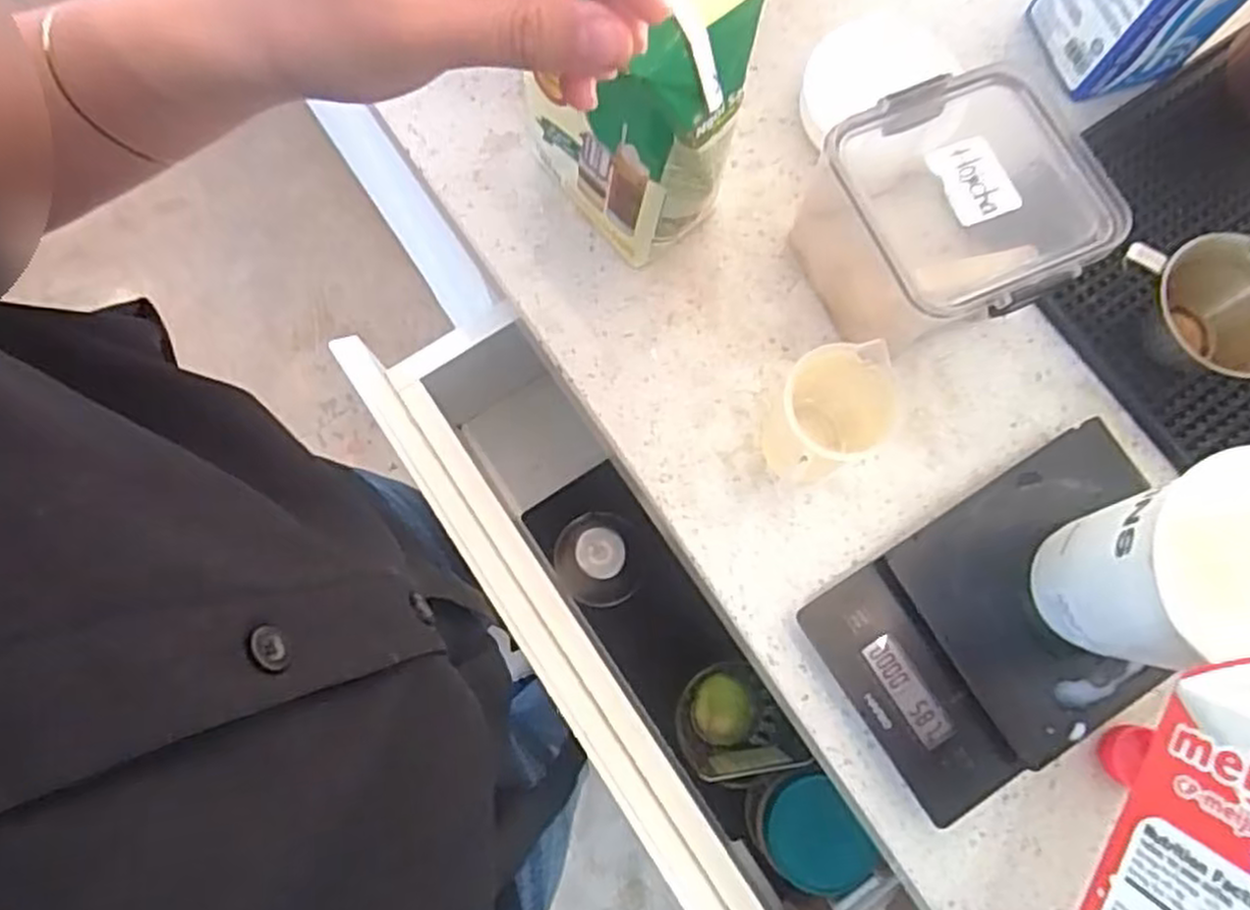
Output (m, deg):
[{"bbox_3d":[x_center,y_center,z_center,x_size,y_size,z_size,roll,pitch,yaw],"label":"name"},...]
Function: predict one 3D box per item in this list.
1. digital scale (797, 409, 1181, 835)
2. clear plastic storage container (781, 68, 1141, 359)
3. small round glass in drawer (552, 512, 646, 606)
[{"bbox_3d":[0.194,0.082,0.392,0.181,0.035,0.118,-32,78,-7],"label":"digital scale"},{"bbox_3d":[0.169,-0.120,0.403,0.124,0.099,0.120,-27,78,-6],"label":"clear plastic storage container"},{"bbox_3d":[-0.021,0.080,0.610,0.071,0.047,0.073,0,78,0],"label":"small round glass in drawer"}]

